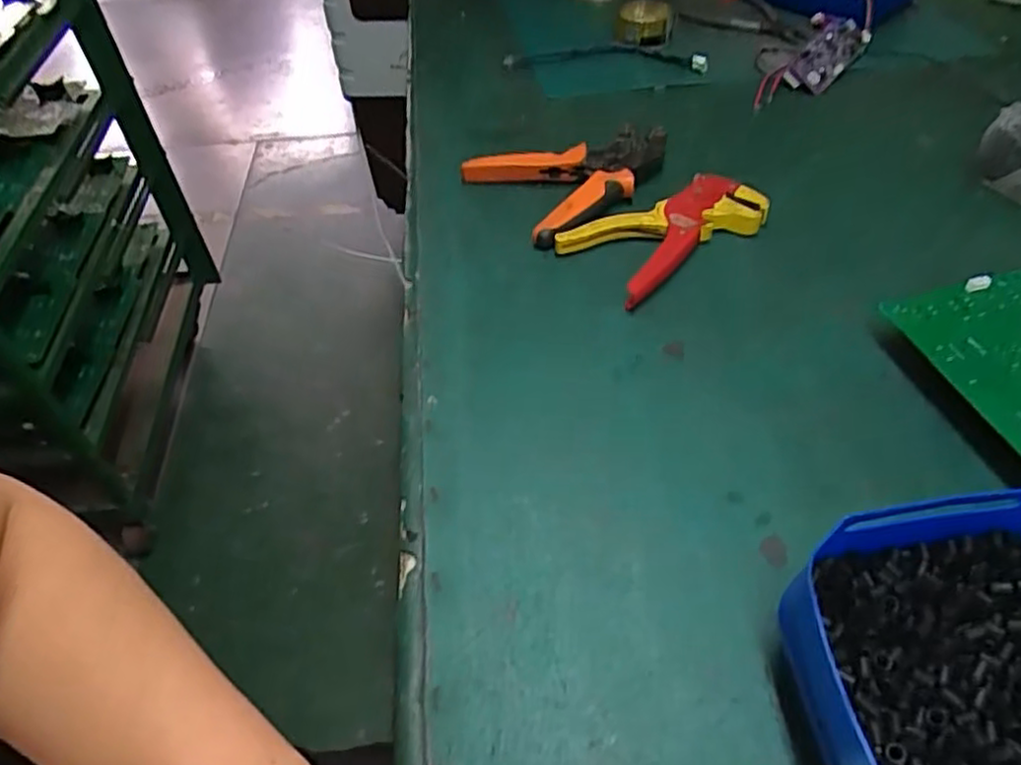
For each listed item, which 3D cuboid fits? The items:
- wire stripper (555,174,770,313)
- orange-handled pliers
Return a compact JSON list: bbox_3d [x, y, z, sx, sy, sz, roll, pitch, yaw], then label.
[{"bbox_3d":[0.126,-0.120,0.562,0.158,0.029,0.083,-29,54,-24],"label":"wire stripper"},{"bbox_3d":[0.058,-0.187,0.622,0.173,0.035,0.122,-30,54,-25],"label":"orange-handled pliers"}]

